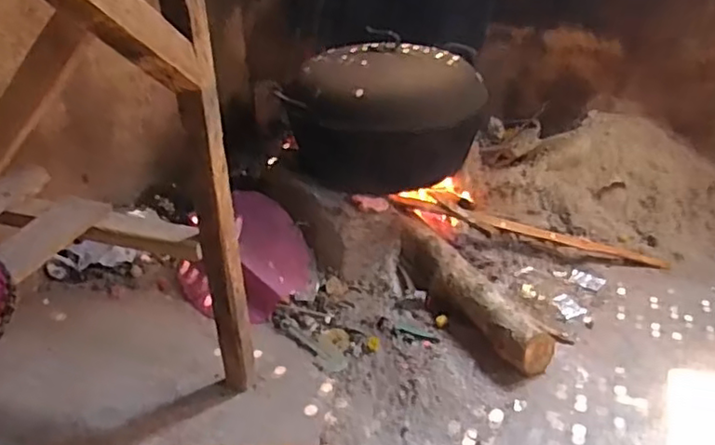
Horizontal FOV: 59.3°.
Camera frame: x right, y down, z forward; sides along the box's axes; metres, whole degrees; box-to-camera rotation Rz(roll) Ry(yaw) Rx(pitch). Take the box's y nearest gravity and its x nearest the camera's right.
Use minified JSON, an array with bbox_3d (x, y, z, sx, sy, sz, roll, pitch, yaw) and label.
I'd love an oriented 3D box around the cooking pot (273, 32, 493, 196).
[{"bbox_3d":[0.077,-0.286,1.623,0.475,0.293,0.474,2,31,8],"label":"cooking pot"}]

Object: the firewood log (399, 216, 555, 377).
[{"bbox_3d":[0.227,0.151,1.385,0.082,0.098,0.491,-17,34,-23],"label":"firewood log"}]

